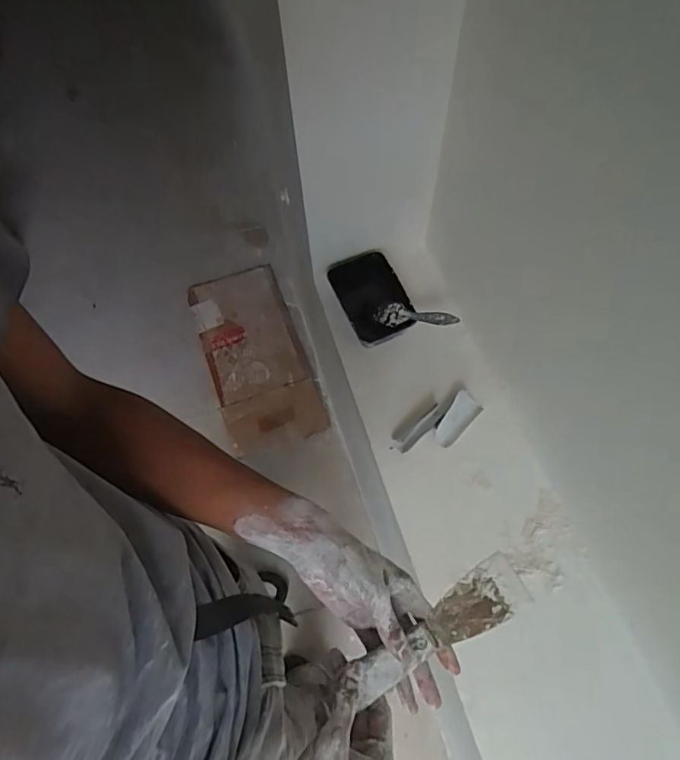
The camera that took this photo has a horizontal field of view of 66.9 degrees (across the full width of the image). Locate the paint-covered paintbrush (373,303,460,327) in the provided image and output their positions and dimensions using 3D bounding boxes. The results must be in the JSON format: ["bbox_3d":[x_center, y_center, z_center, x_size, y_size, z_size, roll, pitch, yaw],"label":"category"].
[{"bbox_3d":[0.132,-0.113,0.913,0.156,0.021,0.037,9,65,36],"label":"paint-covered paintbrush"}]

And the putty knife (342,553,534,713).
[{"bbox_3d":[0.087,0.214,0.443,0.166,0.019,0.046,-29,69,-13],"label":"putty knife"}]

